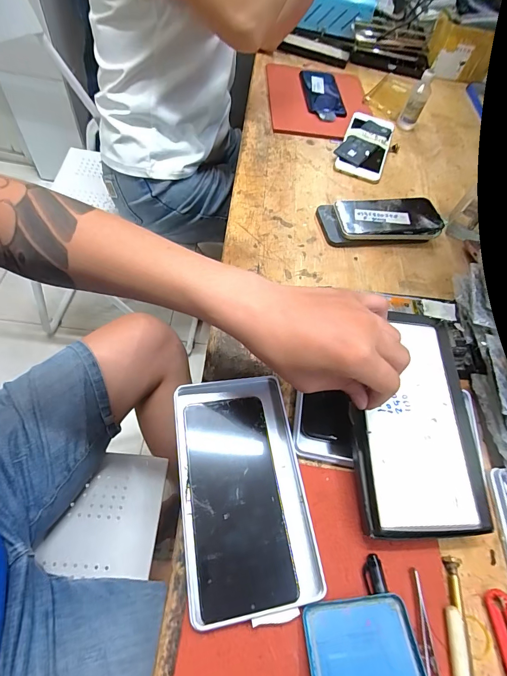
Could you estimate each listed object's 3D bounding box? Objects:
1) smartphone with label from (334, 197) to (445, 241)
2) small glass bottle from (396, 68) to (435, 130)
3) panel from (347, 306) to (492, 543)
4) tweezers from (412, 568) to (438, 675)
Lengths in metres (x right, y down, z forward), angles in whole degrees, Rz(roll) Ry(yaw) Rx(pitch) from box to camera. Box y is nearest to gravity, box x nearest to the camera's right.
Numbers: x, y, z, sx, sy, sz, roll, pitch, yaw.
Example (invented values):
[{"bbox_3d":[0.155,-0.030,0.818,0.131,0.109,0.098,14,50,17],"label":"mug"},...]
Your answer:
[{"bbox_3d":[0.188,-0.168,0.487,0.139,0.017,0.070,-4,62,-1],"label":"smartphone with label"},{"bbox_3d":[0.290,-0.421,0.623,0.034,0.096,0.037,28,60,8],"label":"small glass bottle"},{"bbox_3d":[0.148,0.072,0.319,0.123,0.017,0.191,4,67,-11],"label":"panel"},{"bbox_3d":[0.126,0.229,0.253,0.012,0.011,0.099,4,59,-6],"label":"tweezers"}]

